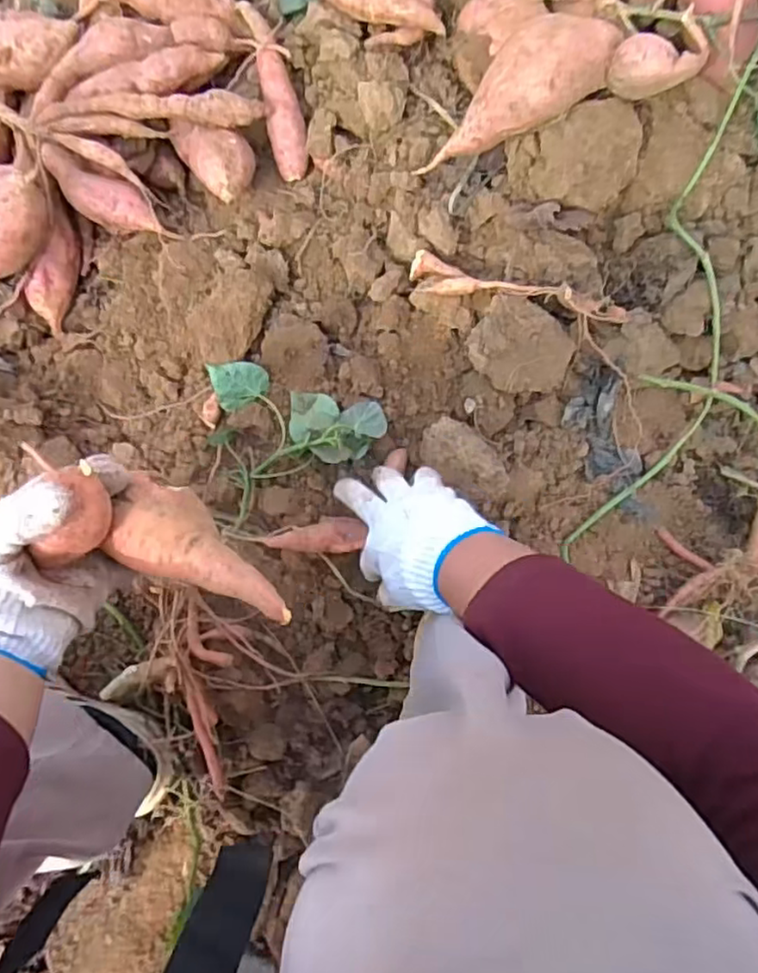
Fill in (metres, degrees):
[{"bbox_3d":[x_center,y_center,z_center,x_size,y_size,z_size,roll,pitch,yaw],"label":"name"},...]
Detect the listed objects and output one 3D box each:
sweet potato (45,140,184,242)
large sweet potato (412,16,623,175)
[{"bbox_3d":[-0.260,-0.271,0.614,0.127,0.036,0.049,37,89,6],"label":"sweet potato"},{"bbox_3d":[0.104,-0.312,0.534,0.179,0.054,0.058,-24,83,34],"label":"large sweet potato"}]

